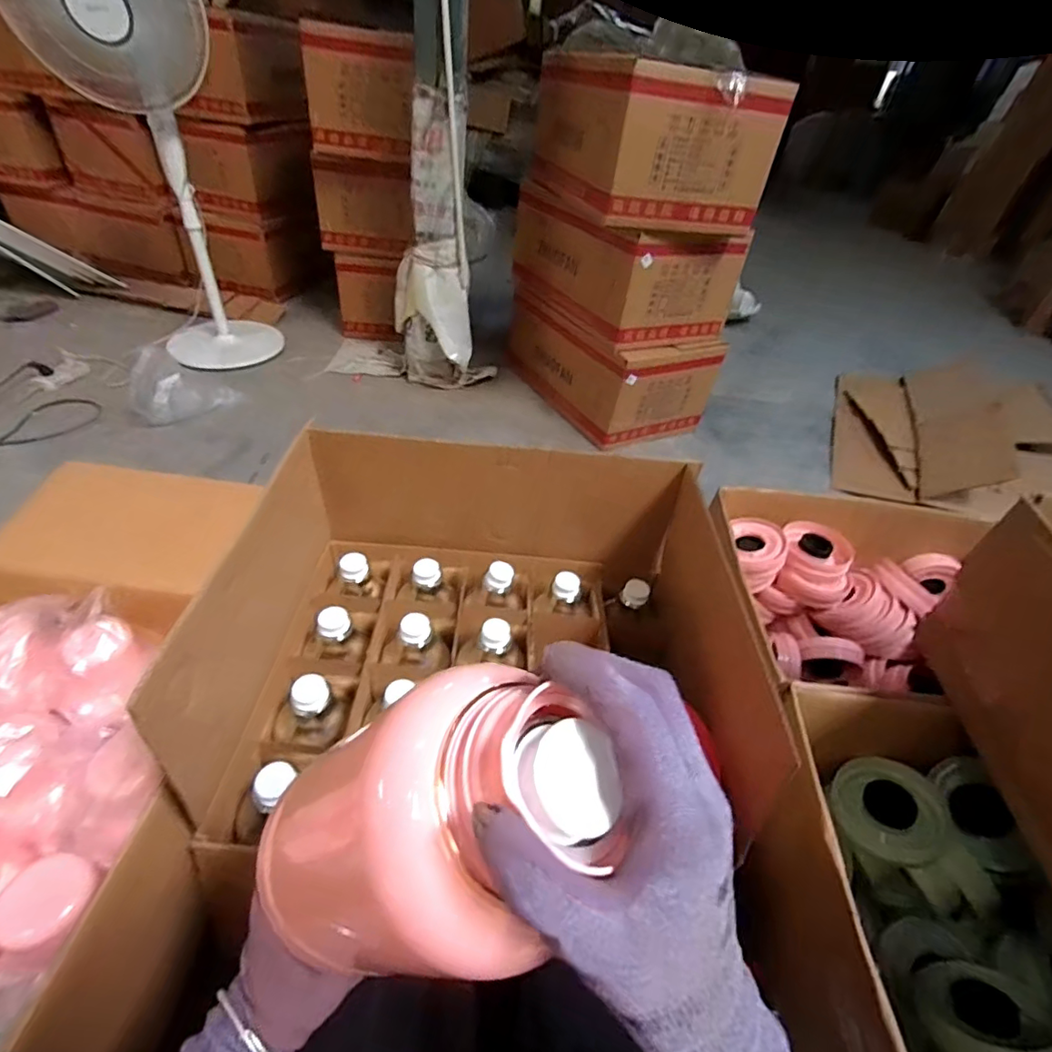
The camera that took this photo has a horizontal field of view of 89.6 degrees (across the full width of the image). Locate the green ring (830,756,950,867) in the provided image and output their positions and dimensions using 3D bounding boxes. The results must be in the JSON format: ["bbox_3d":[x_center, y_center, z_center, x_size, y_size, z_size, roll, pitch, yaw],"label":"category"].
[{"bbox_3d":[0.502,0.389,0.723,0.117,0.116,0.031,48,10,16],"label":"green ring"}]

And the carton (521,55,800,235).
[{"bbox_3d":[0.319,-1.076,1.487,0.479,0.308,0.599,-8,43,-18],"label":"carton"}]

